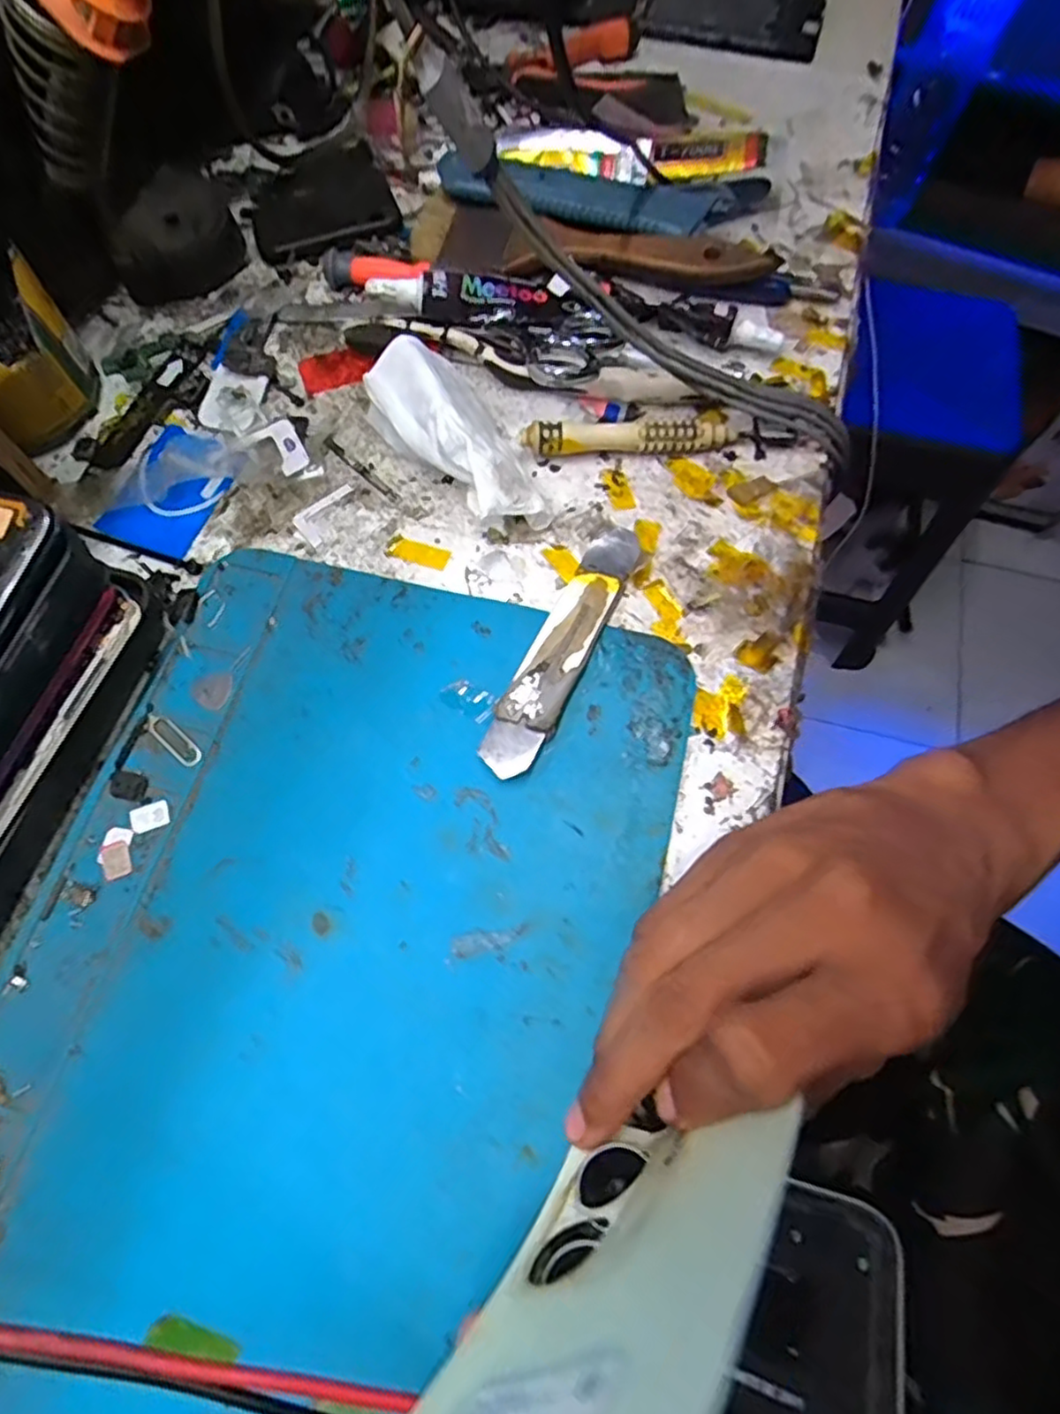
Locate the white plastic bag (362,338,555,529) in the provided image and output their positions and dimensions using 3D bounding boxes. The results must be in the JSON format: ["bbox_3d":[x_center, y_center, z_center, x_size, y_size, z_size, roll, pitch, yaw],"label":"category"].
[{"bbox_3d":[-0.029,-0.111,0.282,0.043,0.031,0.096,-31,72,-12],"label":"white plastic bag"}]

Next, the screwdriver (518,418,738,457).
[{"bbox_3d":[0.043,-0.116,0.292,0.091,0.016,0.014,-7,69,-3],"label":"screwdriver"}]

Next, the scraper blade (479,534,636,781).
[{"bbox_3d":[0.014,-0.025,0.258,0.022,0.009,0.113,25,71,9],"label":"scraper blade"}]

